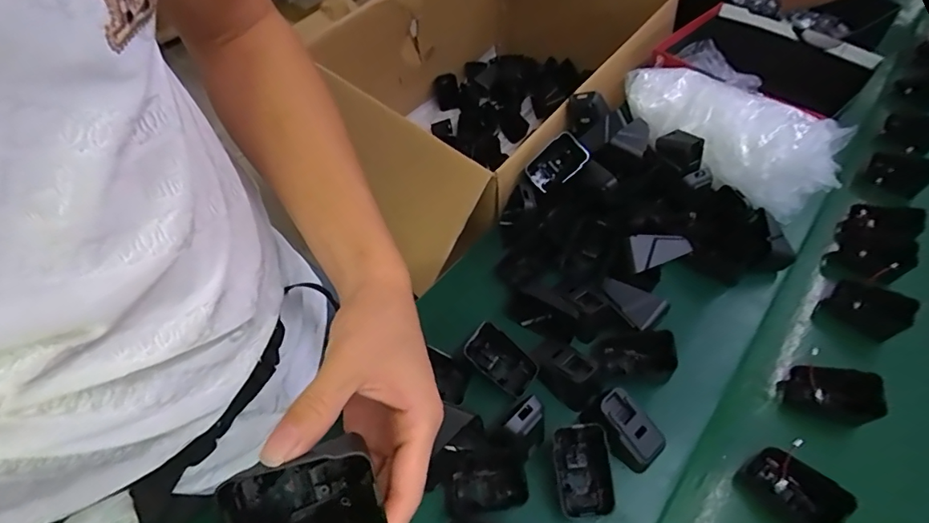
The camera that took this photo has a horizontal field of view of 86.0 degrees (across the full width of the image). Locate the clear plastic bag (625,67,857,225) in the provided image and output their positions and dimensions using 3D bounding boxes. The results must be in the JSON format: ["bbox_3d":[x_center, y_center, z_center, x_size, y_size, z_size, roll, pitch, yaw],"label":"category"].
[{"bbox_3d":[0.323,-0.159,0.615,0.253,0.081,0.106,37,61,23],"label":"clear plastic bag"}]

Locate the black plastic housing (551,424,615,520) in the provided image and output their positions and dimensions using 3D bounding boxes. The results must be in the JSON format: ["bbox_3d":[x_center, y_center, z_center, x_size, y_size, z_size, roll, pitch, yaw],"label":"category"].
[{"bbox_3d":[0.101,0.172,0.412,0.040,0.018,0.071,-17,71,30],"label":"black plastic housing"}]

